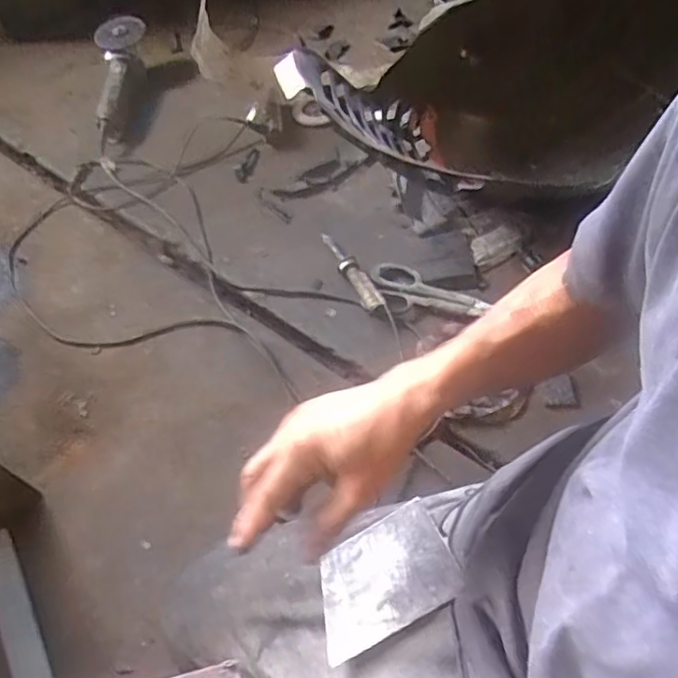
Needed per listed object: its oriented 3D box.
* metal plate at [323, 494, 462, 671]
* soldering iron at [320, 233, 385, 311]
[{"bbox_3d":[0.033,0.185,0.488,0.115,0.005,0.088,-35,40,11],"label":"metal plate"},{"bbox_3d":[0.019,-0.108,0.940,0.029,0.028,0.175,-24,57,-10],"label":"soldering iron"}]

